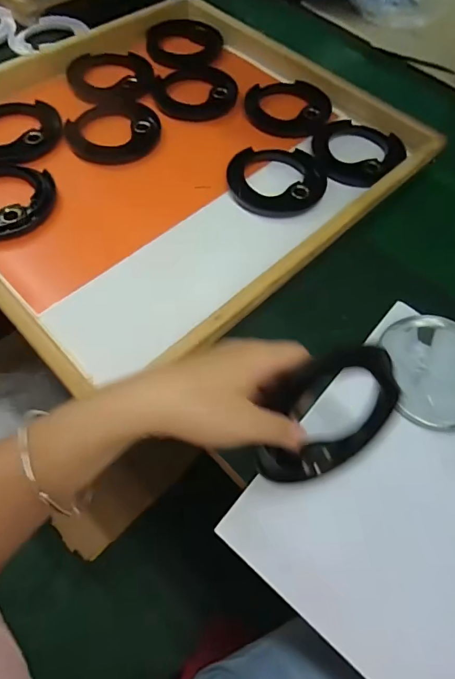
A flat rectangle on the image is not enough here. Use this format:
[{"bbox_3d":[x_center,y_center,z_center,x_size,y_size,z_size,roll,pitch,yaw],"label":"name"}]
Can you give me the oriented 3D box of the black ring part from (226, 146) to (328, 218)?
[{"bbox_3d":[0.066,-0.214,0.566,0.128,0.015,0.124,-3,60,-6],"label":"black ring part"}]

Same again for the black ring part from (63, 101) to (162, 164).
[{"bbox_3d":[-0.163,-0.300,0.604,0.129,0.013,0.127,2,60,-3],"label":"black ring part"}]

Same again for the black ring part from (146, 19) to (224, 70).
[{"bbox_3d":[-0.072,-0.502,0.711,0.126,0.008,0.139,-3,60,-6],"label":"black ring part"}]

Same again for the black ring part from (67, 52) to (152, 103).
[{"bbox_3d":[-0.182,-0.411,0.657,0.127,0.010,0.122,-6,60,-8],"label":"black ring part"}]

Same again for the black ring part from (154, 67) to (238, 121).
[{"bbox_3d":[-0.048,-0.385,0.650,0.127,0.007,0.130,2,60,-3],"label":"black ring part"}]

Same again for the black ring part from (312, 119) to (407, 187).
[{"bbox_3d":[0.179,-0.267,0.592,0.124,0.014,0.132,2,60,-3],"label":"black ring part"}]

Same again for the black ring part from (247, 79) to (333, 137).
[{"bbox_3d":[0.094,-0.354,0.640,0.127,0.007,0.132,-6,60,-8],"label":"black ring part"}]

